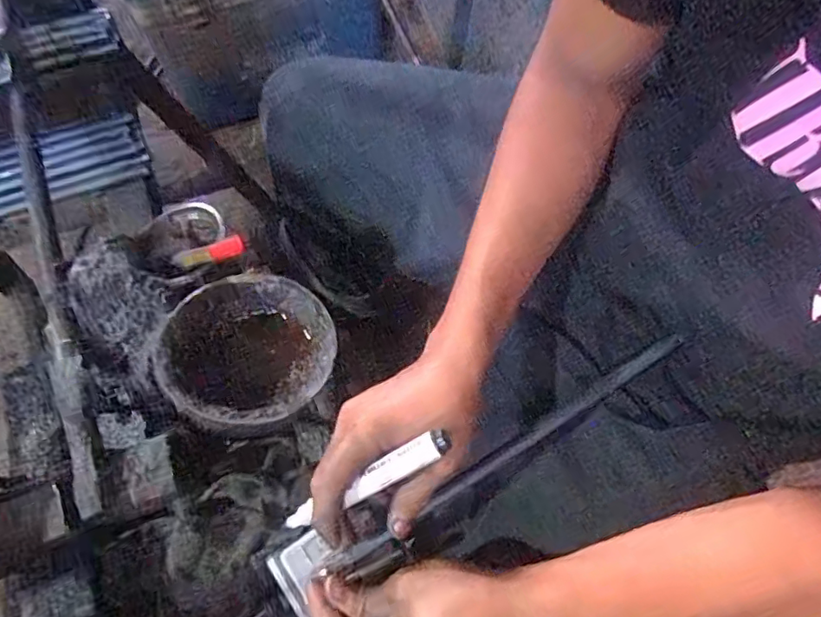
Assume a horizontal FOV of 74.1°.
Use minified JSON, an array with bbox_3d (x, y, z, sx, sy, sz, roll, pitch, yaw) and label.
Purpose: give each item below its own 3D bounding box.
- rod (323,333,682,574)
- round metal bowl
[{"bbox_3d":[0.075,0.099,0.387,0.300,0.011,0.013,-31,74,-9],"label":"rod"},{"bbox_3d":[-0.121,0.031,0.416,0.120,0.054,0.111,0,71,-1],"label":"round metal bowl"}]

